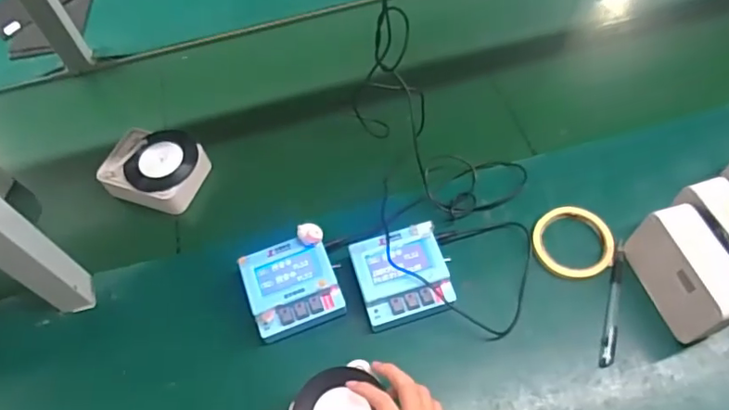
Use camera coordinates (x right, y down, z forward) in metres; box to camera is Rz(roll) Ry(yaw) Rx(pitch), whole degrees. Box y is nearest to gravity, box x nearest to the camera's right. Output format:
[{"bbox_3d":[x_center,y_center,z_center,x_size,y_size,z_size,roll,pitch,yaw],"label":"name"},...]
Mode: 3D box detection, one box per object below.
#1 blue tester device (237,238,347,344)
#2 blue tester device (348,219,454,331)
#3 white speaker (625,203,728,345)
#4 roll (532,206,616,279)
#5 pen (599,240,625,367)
[{"bbox_3d":[-0.084,0.095,0.633,0.099,0.032,0.097,-19,58,-7],"label":"blue tester device"},{"bbox_3d":[0.044,0.085,0.638,0.102,0.048,0.102,-15,60,-4],"label":"blue tester device"},{"bbox_3d":[0.347,0.073,0.584,0.051,0.093,0.130,-15,60,-4],"label":"white speaker"},{"bbox_3d":[0.255,0.047,0.667,0.094,0.017,0.095,-2,58,4],"label":"roll"},{"bbox_3d":[0.289,0.110,0.630,0.015,0.010,0.159,14,60,14],"label":"pen"}]

